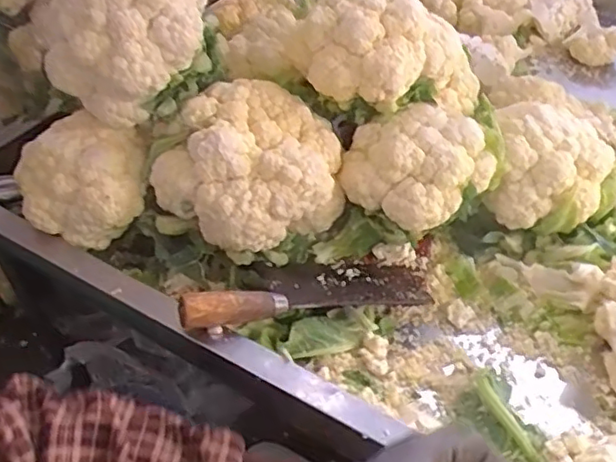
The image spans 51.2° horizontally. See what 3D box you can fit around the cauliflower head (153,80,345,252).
[{"bbox_3d":[-0.060,-0.068,0.684,0.173,0.116,0.155,26,49,23],"label":"cauliflower head"}]

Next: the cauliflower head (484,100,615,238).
[{"bbox_3d":[0.284,-0.066,0.747,0.150,0.117,0.120,12,45,11],"label":"cauliflower head"}]

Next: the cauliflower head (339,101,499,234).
[{"bbox_3d":[0.116,-0.072,0.686,0.142,0.095,0.109,26,49,24],"label":"cauliflower head"}]

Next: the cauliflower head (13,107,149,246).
[{"bbox_3d":[-0.236,-0.046,0.692,0.134,0.104,0.110,-17,47,-18],"label":"cauliflower head"}]

